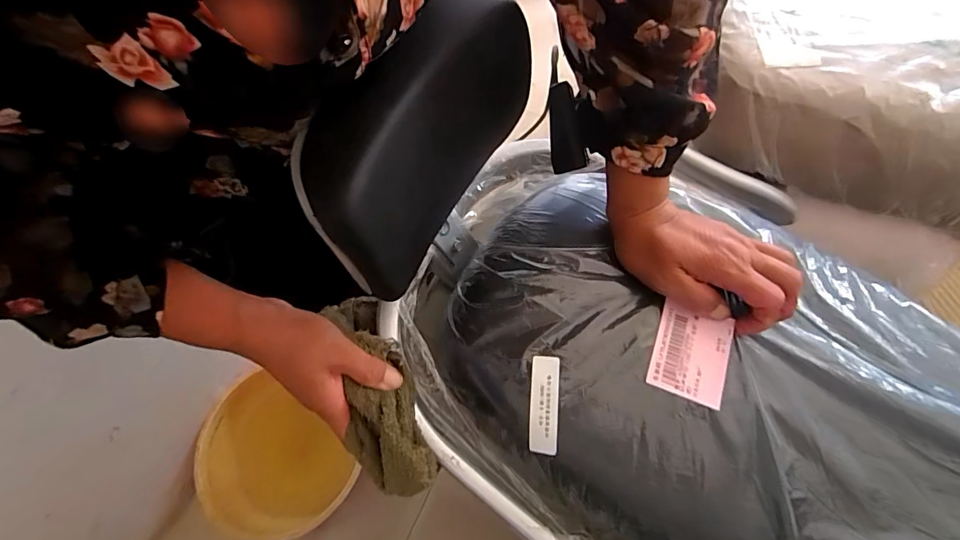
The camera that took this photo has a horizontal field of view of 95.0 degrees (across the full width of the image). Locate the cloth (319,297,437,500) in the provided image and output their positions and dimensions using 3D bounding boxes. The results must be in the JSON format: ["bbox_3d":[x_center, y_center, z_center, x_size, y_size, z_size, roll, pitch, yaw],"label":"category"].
[{"bbox_3d":[-0.087,0.097,0.361,0.059,0.052,0.163,-20,64,-8],"label":"cloth"}]

